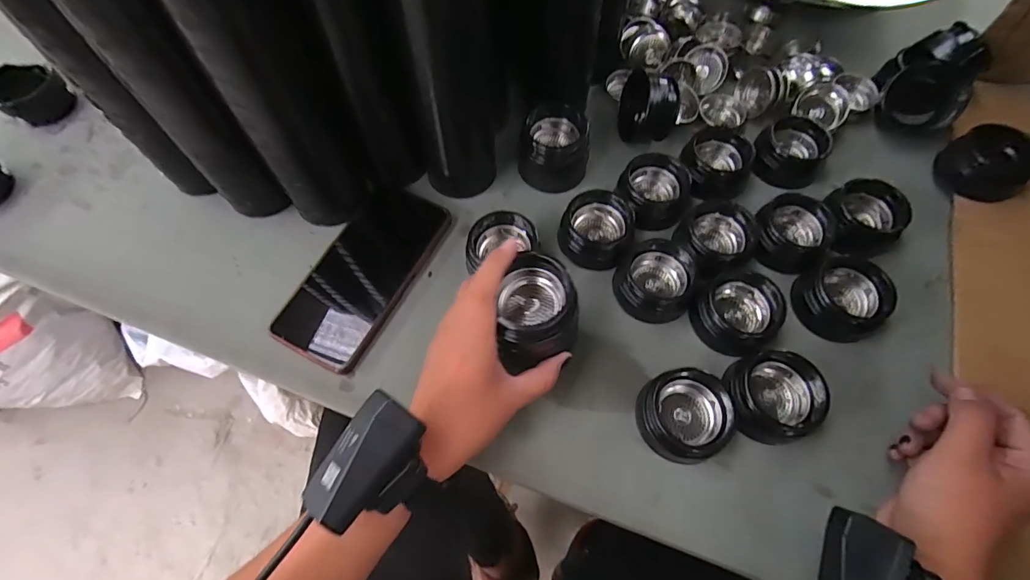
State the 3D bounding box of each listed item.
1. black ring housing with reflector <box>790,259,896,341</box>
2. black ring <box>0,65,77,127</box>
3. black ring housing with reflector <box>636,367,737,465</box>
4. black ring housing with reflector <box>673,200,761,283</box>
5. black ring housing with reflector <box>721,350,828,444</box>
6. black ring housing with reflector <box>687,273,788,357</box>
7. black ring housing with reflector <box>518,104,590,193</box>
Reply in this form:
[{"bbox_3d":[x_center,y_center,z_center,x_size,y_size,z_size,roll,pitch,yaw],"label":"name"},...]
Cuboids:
[{"bbox_3d":[0.261,0.004,0.359,0.067,0.026,0.062,0,67,0],"label":"black ring housing with reflector"},{"bbox_3d":[-0.479,-0.193,0.457,0.059,0.036,0.055,0,67,0],"label":"black ring"},{"bbox_3d":[0.124,0.089,0.326,0.067,0.030,0.061,-3,67,-1],"label":"black ring housing with reflector"},{"bbox_3d":[0.167,-0.045,0.382,0.065,0.027,0.063,-22,68,-9],"label":"black ring housing with reflector"},{"bbox_3d":[0.187,0.076,0.330,0.056,0.032,0.060,0,67,0],"label":"black ring housing with reflector"},{"bbox_3d":[0.172,0.016,0.354,0.060,0.035,0.056,0,67,0],"label":"black ring housing with reflector"},{"bbox_3d":[0.036,-0.130,0.408,0.064,0.057,0.058,6,67,3],"label":"black ring housing with reflector"}]

